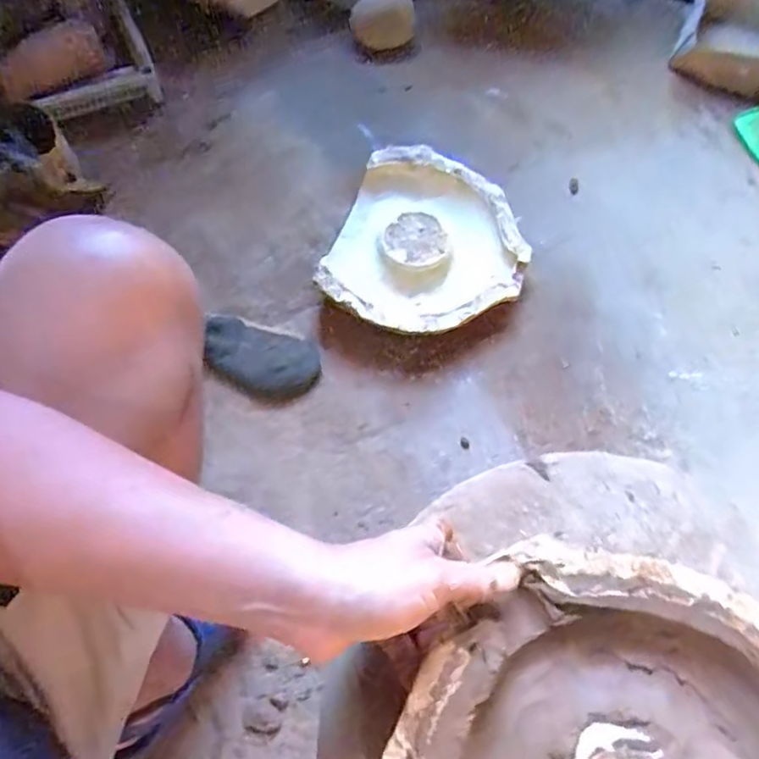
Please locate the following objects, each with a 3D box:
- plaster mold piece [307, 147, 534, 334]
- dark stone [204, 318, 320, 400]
[{"bbox_3d":[0.071,-0.179,0.861,0.255,0.057,0.282,18,67,7],"label":"plaster mold piece"},{"bbox_3d":[-0.164,-0.030,0.826,0.172,0.054,0.096,25,68,9],"label":"dark stone"}]

